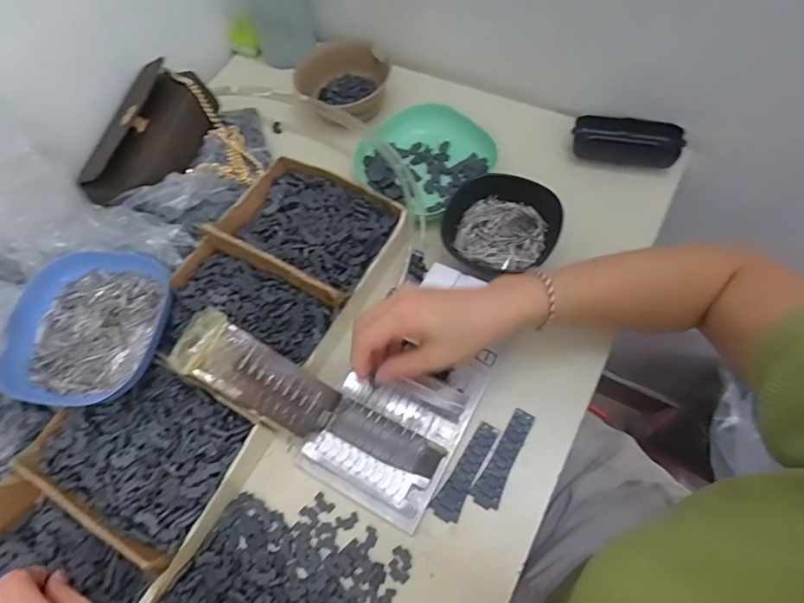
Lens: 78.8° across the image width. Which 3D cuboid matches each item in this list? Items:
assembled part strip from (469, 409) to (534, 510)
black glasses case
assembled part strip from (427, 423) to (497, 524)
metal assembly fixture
[{"bbox_3d":[0.085,0.129,0.408,0.023,0.004,0.085,25,69,18],"label":"assembled part strip"},{"bbox_3d":[0.240,-0.176,0.525,0.106,0.038,0.050,16,70,5],"label":"black glasses case"},{"bbox_3d":[0.056,0.143,0.412,0.023,0.006,0.084,31,71,20],"label":"assembled part strip"},{"bbox_3d":[-0.007,0.101,0.419,0.111,0.028,0.142,26,71,11],"label":"metal assembly fixture"}]

